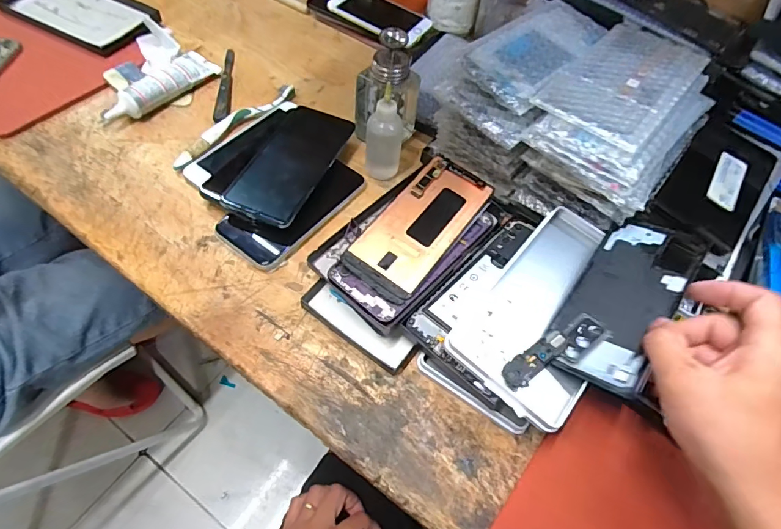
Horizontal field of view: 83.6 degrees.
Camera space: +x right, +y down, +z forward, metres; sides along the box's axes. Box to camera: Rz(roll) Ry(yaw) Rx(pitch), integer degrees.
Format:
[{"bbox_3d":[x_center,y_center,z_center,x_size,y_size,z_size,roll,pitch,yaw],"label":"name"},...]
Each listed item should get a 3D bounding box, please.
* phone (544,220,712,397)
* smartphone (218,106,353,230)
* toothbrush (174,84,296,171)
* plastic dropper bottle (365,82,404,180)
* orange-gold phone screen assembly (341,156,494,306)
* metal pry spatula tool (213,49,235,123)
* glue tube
[{"bbox_3d":[0.186,0.026,0.348,0.071,0.007,0.152,25,64,37],"label":"phone"},{"bbox_3d":[-0.101,-0.106,0.451,0.074,0.010,0.152,21,62,8],"label":"smartphone"},{"bbox_3d":[-0.177,-0.161,0.494,0.030,0.020,0.170,35,62,15],"label":"toothbrush"},{"bbox_3d":[-0.006,-0.129,0.446,0.035,0.098,0.031,3,59,-4],"label":"plastic dropper bottle"},{"bbox_3d":[0.029,-0.040,0.411,0.073,0.005,0.160,35,62,14],"label":"orange-gold phone screen assembly"},{"bbox_3d":[-0.202,-0.221,0.537,0.015,0.008,0.134,-2,63,-5],"label":"metal pry spatula tool"},{"bbox_3d":[-0.266,-0.209,0.505,0.046,0.035,0.143,29,61,11],"label":"glue tube"}]

